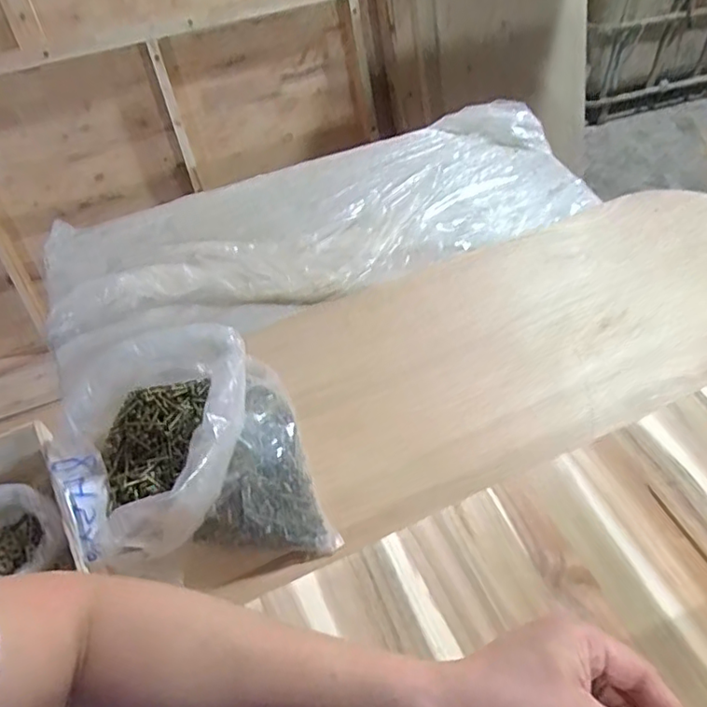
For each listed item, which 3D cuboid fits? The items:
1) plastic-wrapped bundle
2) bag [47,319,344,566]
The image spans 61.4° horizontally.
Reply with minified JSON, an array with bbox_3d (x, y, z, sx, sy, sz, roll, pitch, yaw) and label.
[{"bbox_3d":[-0.039,-0.206,0.879,0.820,0.053,0.326,-25,56,-14],"label":"plastic-wrapped bundle"},{"bbox_3d":[-0.151,0.092,0.529,0.204,0.114,0.208,-20,55,-11],"label":"bag"}]

